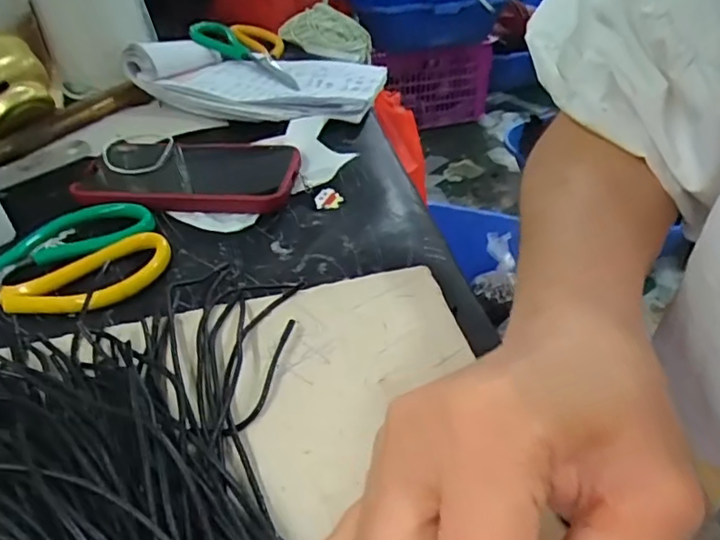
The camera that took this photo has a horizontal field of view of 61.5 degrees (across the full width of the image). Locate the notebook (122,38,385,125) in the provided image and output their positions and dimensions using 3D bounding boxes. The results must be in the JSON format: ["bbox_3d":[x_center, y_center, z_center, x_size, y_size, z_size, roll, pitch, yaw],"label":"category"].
[{"bbox_3d":[-0.092,-0.194,0.572,0.215,0.048,0.140,5,41,8],"label":"notebook"}]

